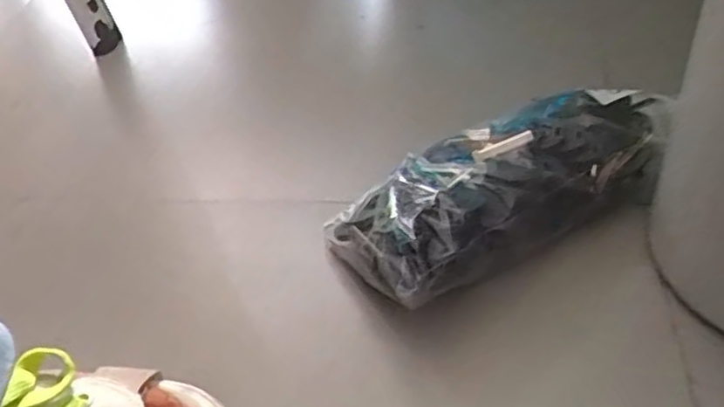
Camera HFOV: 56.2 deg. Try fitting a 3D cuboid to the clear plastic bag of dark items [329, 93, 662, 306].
[{"bbox_3d":[0.108,-0.011,0.462,0.251,0.074,0.101,-24,50,-16],"label":"clear plastic bag of dark items"}]

